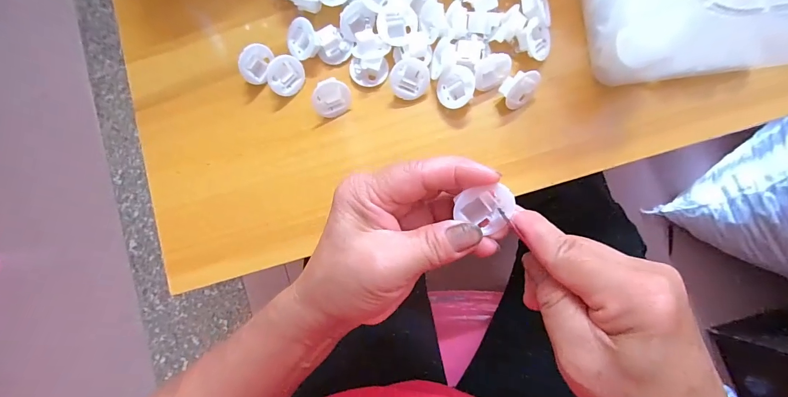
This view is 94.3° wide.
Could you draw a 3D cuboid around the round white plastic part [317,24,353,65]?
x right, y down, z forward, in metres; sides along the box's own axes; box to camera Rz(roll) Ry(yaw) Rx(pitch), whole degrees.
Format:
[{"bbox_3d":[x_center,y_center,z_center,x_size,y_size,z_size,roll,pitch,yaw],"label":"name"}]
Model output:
[{"bbox_3d":[-0.053,-0.131,0.314,0.030,0.010,0.030,-4,112,-11],"label":"round white plastic part"}]

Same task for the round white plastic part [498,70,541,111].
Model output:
[{"bbox_3d":[0.101,-0.090,0.296,0.033,0.029,0.013,-43,48,6],"label":"round white plastic part"}]

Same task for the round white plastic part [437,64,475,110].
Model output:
[{"bbox_3d":[0.051,-0.091,0.299,0.031,0.009,0.033,23,113,26],"label":"round white plastic part"}]

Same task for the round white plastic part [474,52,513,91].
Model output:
[{"bbox_3d":[0.079,-0.103,0.300,0.026,0.019,0.027,0,86,4],"label":"round white plastic part"}]

